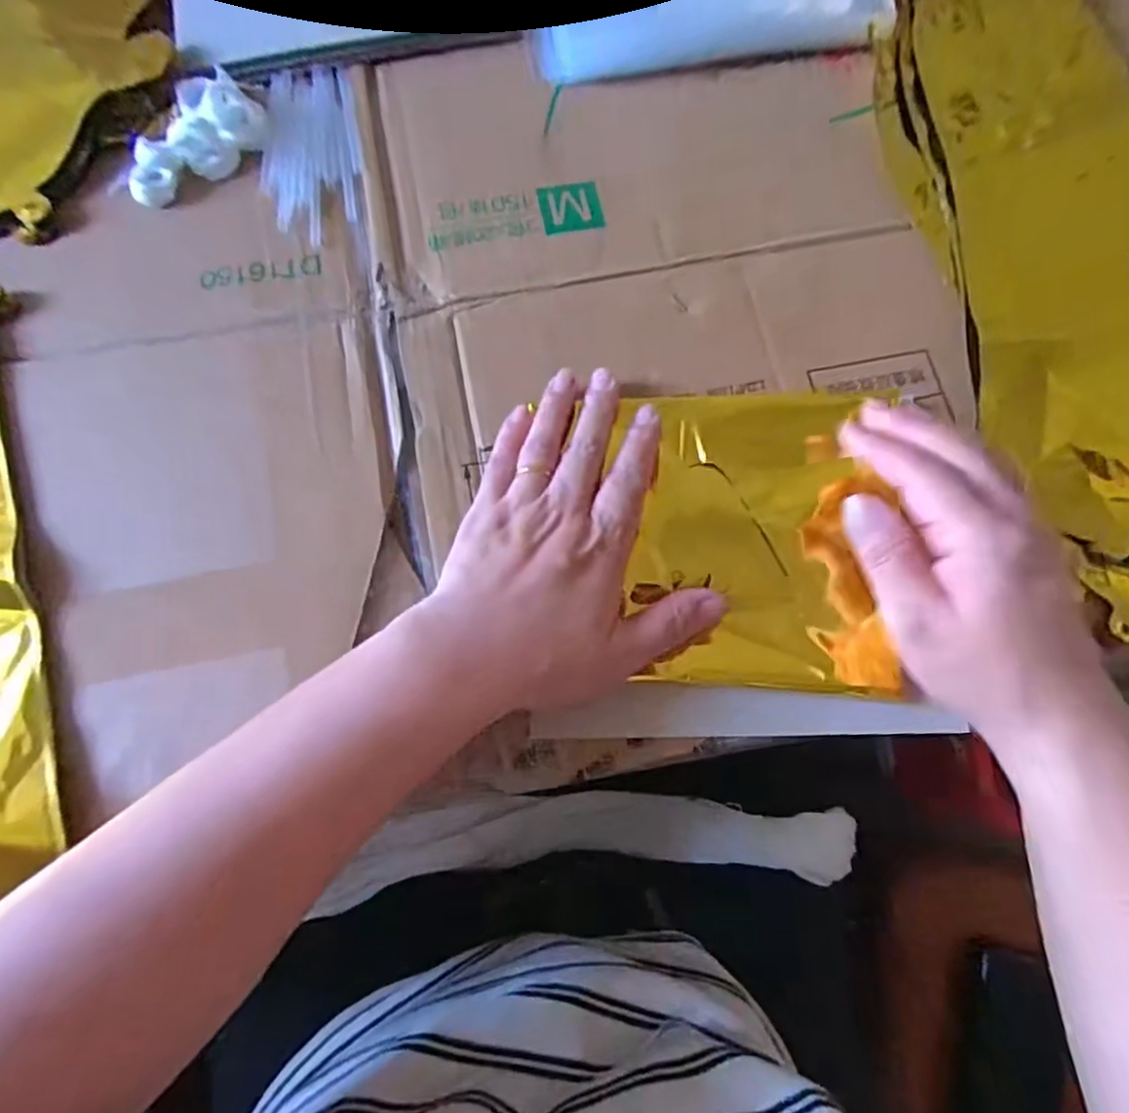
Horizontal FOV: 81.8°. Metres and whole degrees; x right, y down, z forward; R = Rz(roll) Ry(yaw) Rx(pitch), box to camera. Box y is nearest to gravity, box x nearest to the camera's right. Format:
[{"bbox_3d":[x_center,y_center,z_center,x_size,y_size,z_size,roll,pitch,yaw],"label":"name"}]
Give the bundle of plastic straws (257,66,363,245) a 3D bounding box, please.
[{"bbox_3d":[-0.145,-0.234,0.374,0.052,0.005,0.121,-7,74,-2],"label":"bundle of plastic straws"}]

